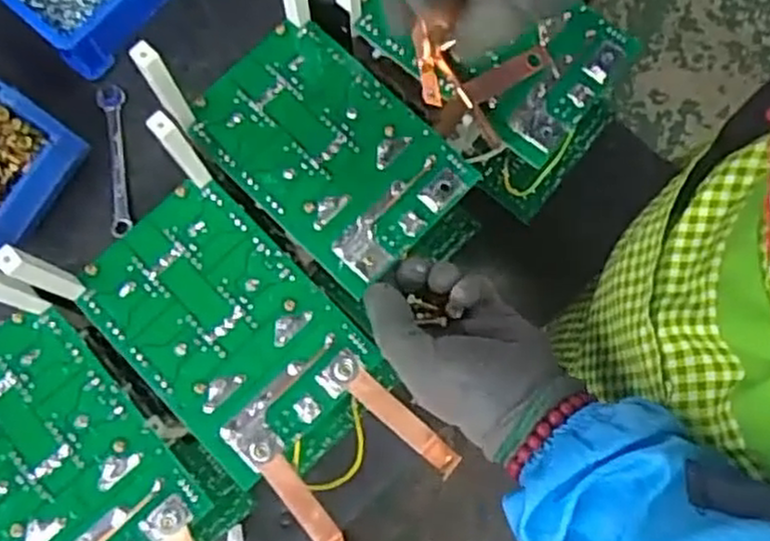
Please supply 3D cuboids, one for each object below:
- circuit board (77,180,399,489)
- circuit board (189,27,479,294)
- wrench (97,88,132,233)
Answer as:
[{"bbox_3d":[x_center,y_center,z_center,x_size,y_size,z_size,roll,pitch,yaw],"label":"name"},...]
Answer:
[{"bbox_3d":[-0.092,0.036,0.443,0.164,0.007,0.107,44,80,8],"label":"circuit board"},{"bbox_3d":[-0.036,-0.077,0.468,0.106,0.006,0.162,-44,82,-9],"label":"circuit board"},{"bbox_3d":[-0.218,-0.090,0.604,0.020,0.007,0.126,-9,78,-3],"label":"wrench"}]

